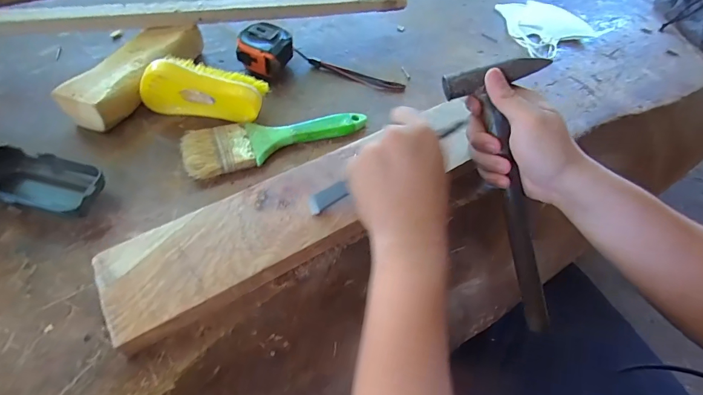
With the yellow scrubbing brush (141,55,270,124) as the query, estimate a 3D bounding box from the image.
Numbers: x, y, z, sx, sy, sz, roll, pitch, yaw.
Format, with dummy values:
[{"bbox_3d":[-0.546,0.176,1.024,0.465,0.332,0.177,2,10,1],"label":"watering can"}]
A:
[{"bbox_3d":[-0.161,-0.123,0.418,0.124,0.055,0.040,7,53,1],"label":"yellow scrubbing brush"}]

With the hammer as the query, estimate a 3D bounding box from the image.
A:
[{"bbox_3d":[0.160,-0.001,0.364,0.087,0.033,0.252,-14,92,-14],"label":"hammer"}]

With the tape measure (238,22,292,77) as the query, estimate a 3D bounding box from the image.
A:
[{"bbox_3d":[-0.105,-0.188,0.486,0.053,0.046,0.062,25,55,14],"label":"tape measure"}]

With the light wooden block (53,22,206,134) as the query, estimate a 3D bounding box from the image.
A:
[{"bbox_3d":[-0.241,-0.148,0.443,0.055,0.043,0.178,22,55,11],"label":"light wooden block"}]

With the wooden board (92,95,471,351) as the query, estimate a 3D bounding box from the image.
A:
[{"bbox_3d":[-0.031,0.002,0.356,0.366,0.033,0.088,-29,61,-23],"label":"wooden board"}]

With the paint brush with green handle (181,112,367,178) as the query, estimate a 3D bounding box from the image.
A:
[{"bbox_3d":[-0.080,-0.065,0.418,0.196,0.013,0.060,-15,56,-15],"label":"paint brush with green handle"}]

